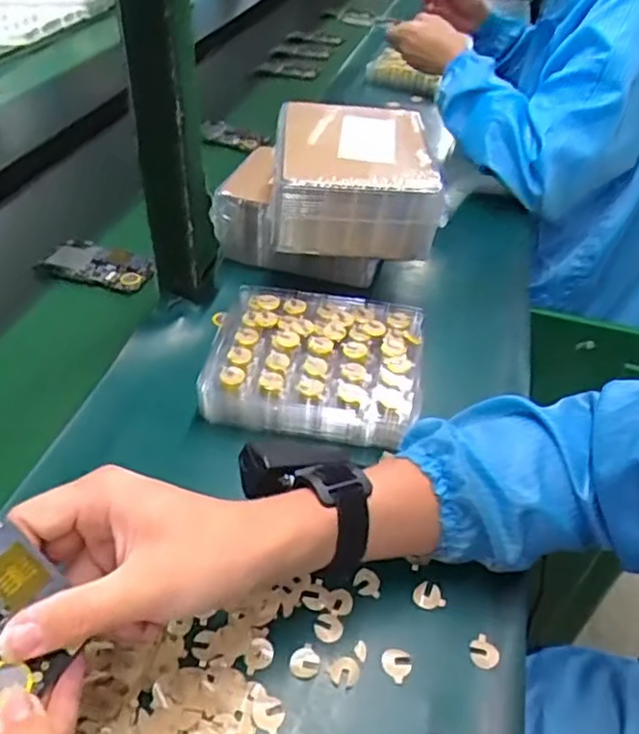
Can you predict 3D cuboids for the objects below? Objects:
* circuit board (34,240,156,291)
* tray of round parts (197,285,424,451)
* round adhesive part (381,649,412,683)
[{"bbox_3d":[-0.241,-0.111,0.700,0.125,0.011,0.060,17,56,17],"label":"circuit board"},{"bbox_3d":[-0.003,-0.005,0.556,0.177,0.041,0.149,5,43,5],"label":"tray of round parts"},{"bbox_3d":[0.046,0.175,0.384,0.018,0.004,0.017,0,42,0],"label":"round adhesive part"}]

